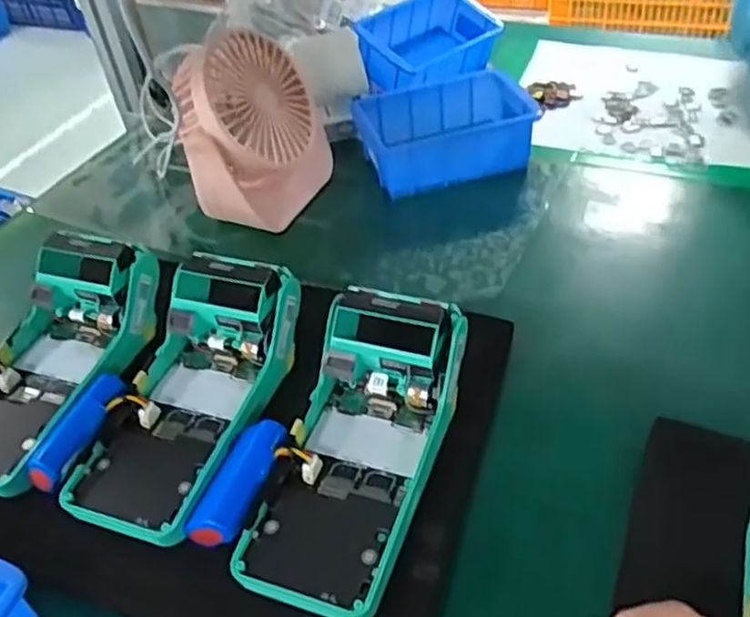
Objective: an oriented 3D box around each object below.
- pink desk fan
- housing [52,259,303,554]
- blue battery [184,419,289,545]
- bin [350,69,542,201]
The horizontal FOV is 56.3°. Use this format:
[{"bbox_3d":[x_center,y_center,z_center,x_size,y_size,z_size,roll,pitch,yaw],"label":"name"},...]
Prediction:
[{"bbox_3d":[-0.095,-0.141,0.561,0.074,0.132,0.122,14,43,18],"label":"pink desk fan"},{"bbox_3d":[-0.106,0.043,0.407,0.080,0.076,0.172,13,43,16],"label":"housing"},{"bbox_3d":[-0.072,0.092,0.370,0.030,0.025,0.068,15,43,18],"label":"blue battery"},{"bbox_3d":[0.056,-0.153,0.611,0.144,0.060,0.097,-12,42,-12],"label":"bin"}]

